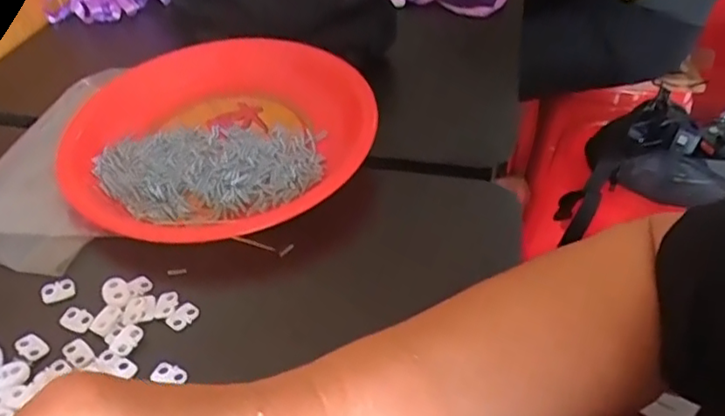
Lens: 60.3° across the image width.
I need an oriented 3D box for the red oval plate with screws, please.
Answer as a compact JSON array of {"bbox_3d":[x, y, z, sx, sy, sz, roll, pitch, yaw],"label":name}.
[{"bbox_3d":[-0.115,-0.068,0.473,0.215,0.035,0.203,-19,45,-21],"label":"red oval plate with screws"}]

